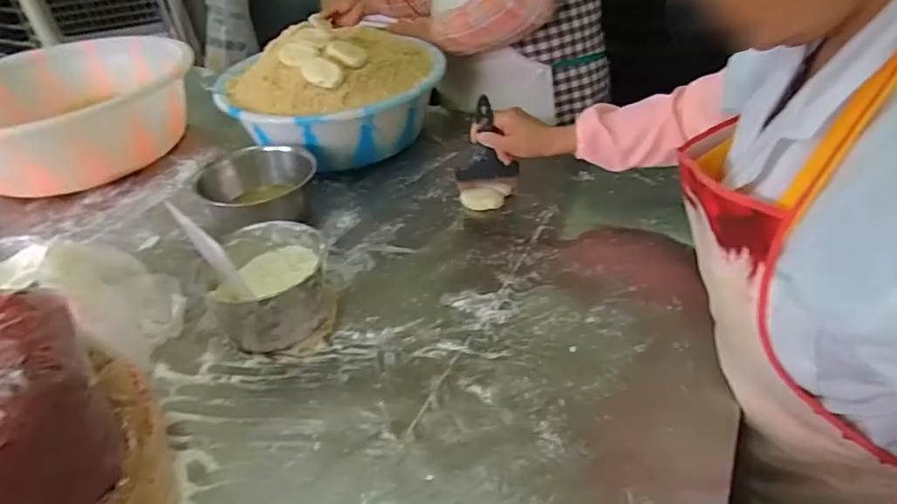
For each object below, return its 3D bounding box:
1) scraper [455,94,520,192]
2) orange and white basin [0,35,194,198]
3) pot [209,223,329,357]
[{"bbox_3d":[0.056,-0.153,0.807,0.095,0.171,0.032,0,39,6],"label":"scraper"},{"bbox_3d":[-0.721,-0.266,1.012,0.436,0.152,0.429,-32,44,-27],"label":"orange and white basin"},{"bbox_3d":[-0.215,0.040,0.660,0.127,0.105,0.148,-12,39,-9],"label":"pot"}]

